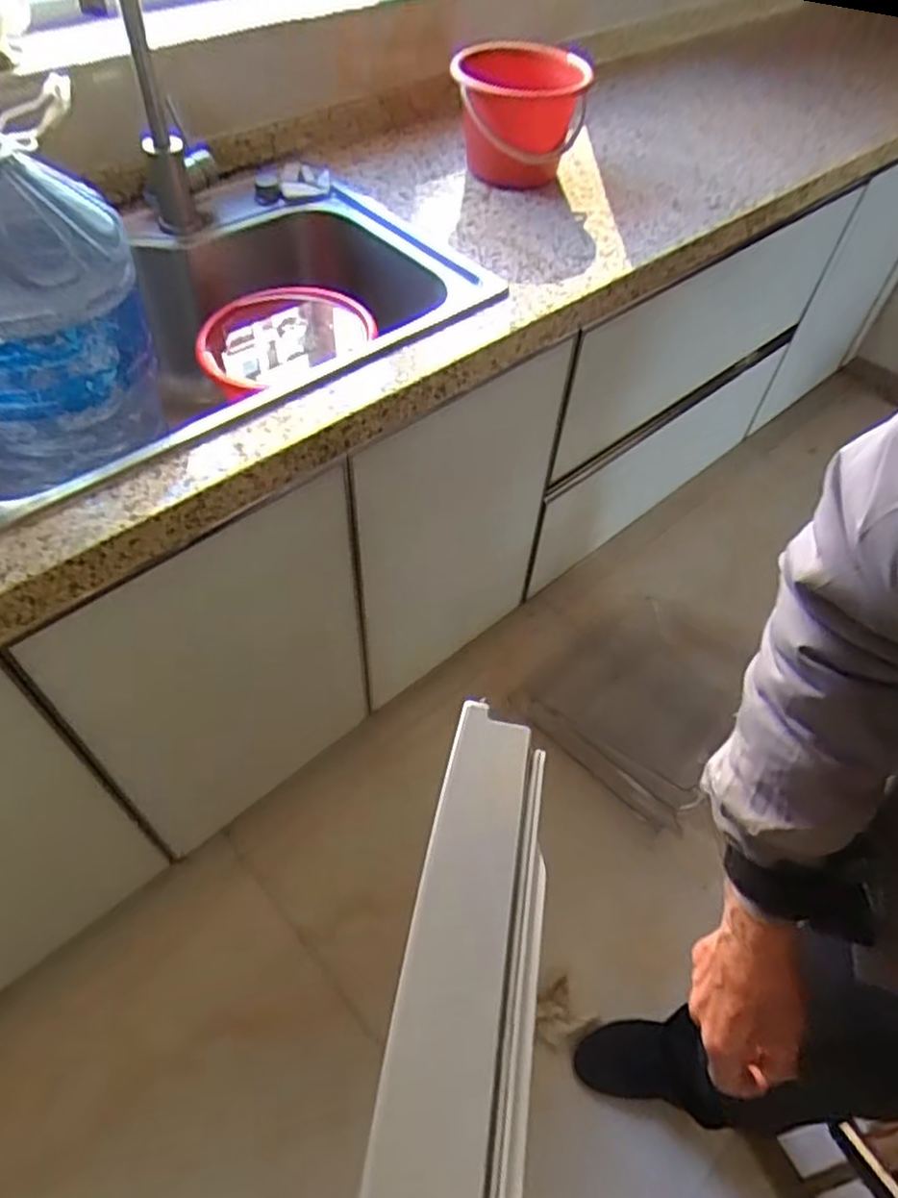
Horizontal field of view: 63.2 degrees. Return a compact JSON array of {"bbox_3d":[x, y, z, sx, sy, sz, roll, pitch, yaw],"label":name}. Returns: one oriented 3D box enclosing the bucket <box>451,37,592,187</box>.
[{"bbox_3d":[0.108,-0.744,1.129,0.199,0.153,0.203,7,53,2],"label":"bucket"}]

